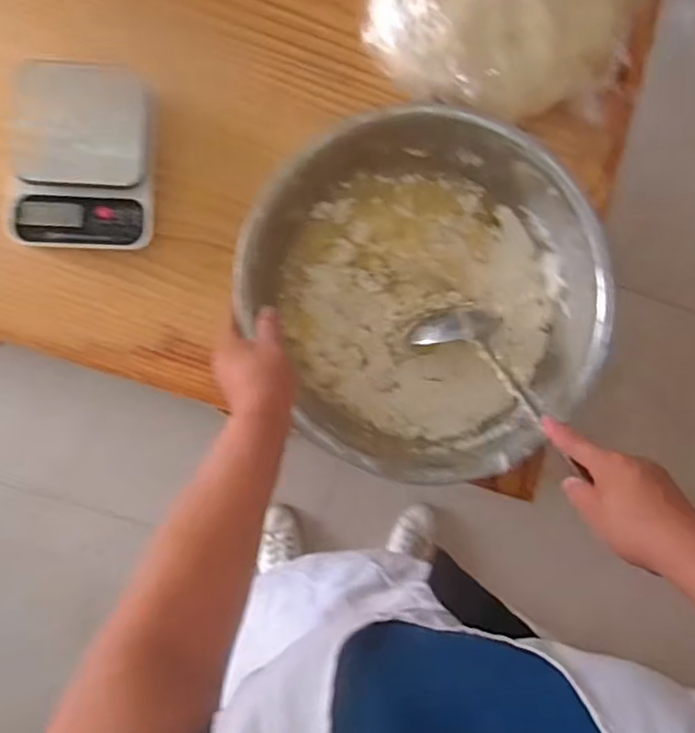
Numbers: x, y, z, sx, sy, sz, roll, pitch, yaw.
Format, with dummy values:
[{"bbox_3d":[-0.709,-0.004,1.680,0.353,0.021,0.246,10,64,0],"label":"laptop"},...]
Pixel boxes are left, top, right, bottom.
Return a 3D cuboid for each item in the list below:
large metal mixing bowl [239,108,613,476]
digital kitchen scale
[{"bbox_3d":[0.075,-0.068,0.597,0.314,0.089,0.311,0,87,-9],"label":"large metal mixing bowl"},{"bbox_3d":[-0.253,-0.202,0.607,0.129,0.032,0.174,1,84,-7],"label":"digital kitchen scale"}]

